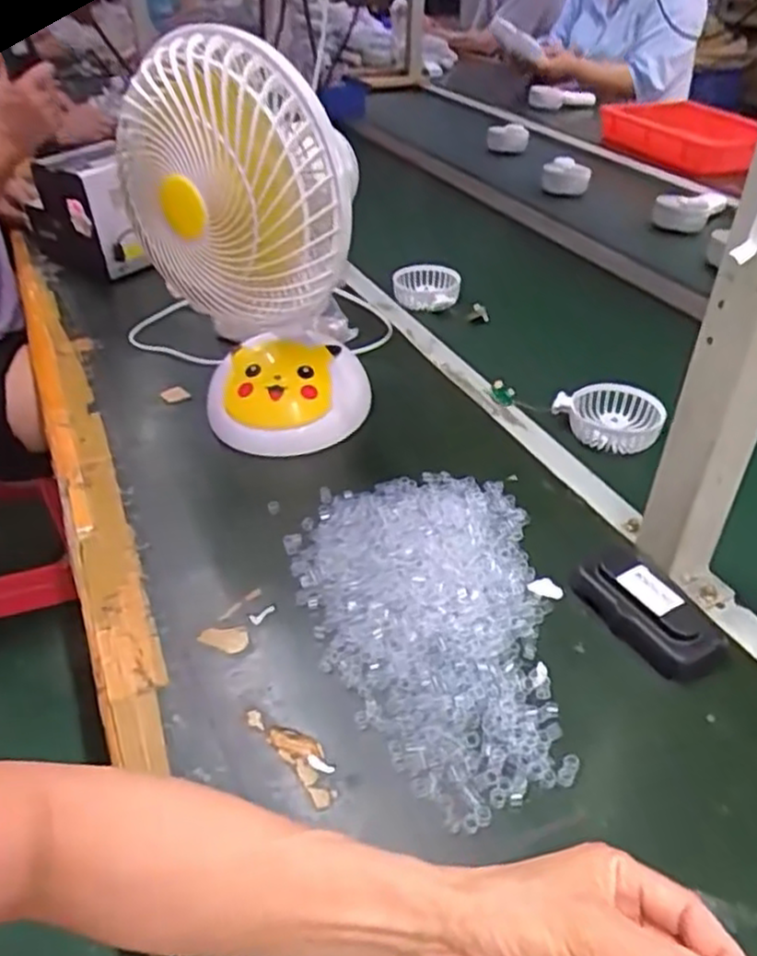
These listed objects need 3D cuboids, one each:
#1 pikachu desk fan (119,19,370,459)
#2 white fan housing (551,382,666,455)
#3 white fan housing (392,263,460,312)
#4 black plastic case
[{"bbox_3d":[-0.105,-0.176,0.627,0.175,0.331,0.160,-8,39,-6],"label":"pikachu desk fan"},{"bbox_3d":[0.236,-0.066,0.755,0.103,0.030,0.085,15,42,21],"label":"white fan housing"},{"bbox_3d":[0.064,-0.257,1.003,0.088,0.030,0.092,-2,39,2],"label":"white fan housing"},{"bbox_3d":[0.184,0.092,0.509,0.049,0.033,0.098,-24,43,-24],"label":"black plastic case"}]

